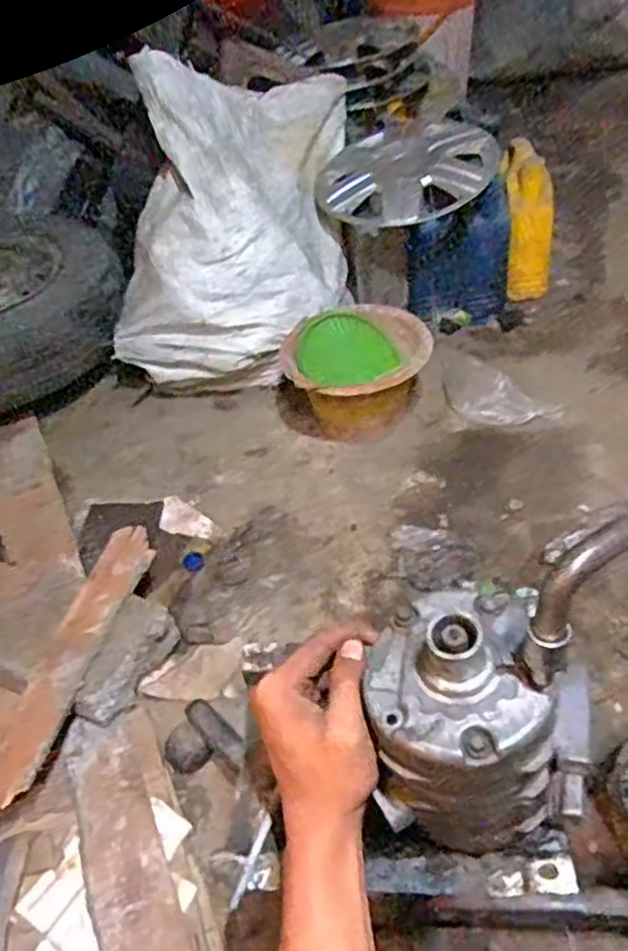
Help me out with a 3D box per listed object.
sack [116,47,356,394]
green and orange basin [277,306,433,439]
[{"bbox_3d":[-0.157,-0.523,1.491,0.412,0.466,0.570,1,45,7],"label":"sack"},{"bbox_3d":[0.082,-0.186,1.346,0.222,0.146,0.235,19,50,24],"label":"green and orange basin"}]

